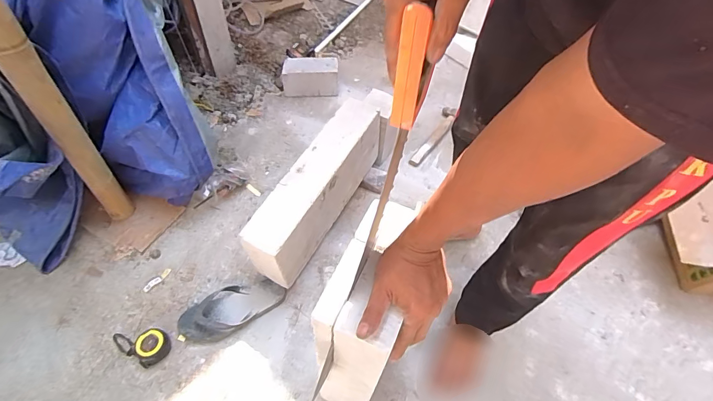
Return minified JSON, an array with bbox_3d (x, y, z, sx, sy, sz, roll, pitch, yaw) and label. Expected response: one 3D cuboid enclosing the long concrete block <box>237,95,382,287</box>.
[{"bbox_3d":[-0.097,-0.027,1.029,0.105,0.217,0.493,25,56,15],"label":"long concrete block"}]

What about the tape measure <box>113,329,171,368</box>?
[{"bbox_3d":[-0.493,0.319,0.891,0.132,0.038,0.080,27,59,16],"label":"tape measure"}]

